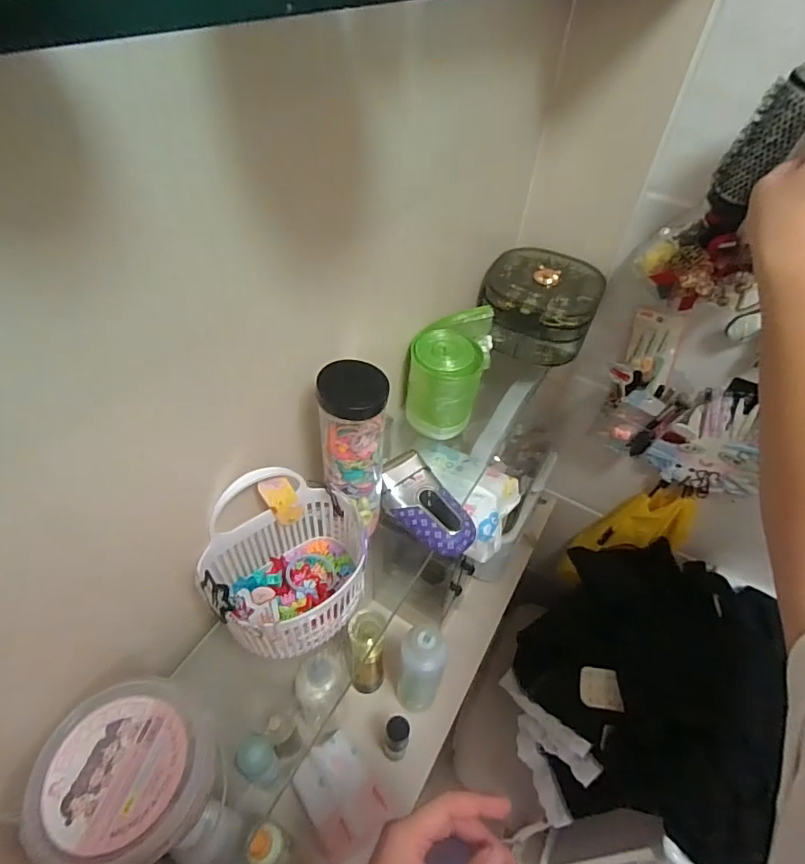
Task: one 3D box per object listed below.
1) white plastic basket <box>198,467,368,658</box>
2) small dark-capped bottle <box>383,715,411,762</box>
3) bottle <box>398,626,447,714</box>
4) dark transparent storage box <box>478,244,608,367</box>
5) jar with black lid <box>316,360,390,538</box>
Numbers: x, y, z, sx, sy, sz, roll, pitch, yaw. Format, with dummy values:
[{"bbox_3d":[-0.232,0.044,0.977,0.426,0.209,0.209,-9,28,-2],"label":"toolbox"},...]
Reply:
[{"bbox_3d":[-0.089,0.102,0.377,0.114,0.101,0.102,-19,51,-20],"label":"white plastic basket"},{"bbox_3d":[-0.007,0.418,0.666,0.031,0.128,0.029,13,48,8],"label":"small dark-capped bottle"},{"bbox_3d":[0.024,0.328,0.671,0.057,0.191,0.058,2,47,-2],"label":"bottle"},{"bbox_3d":[0.189,-0.176,0.680,0.148,0.092,0.144,23,50,17],"label":"dark transparent storage box"},{"bbox_3d":[-0.039,0.015,0.401,0.048,0.159,0.048,2,47,-2],"label":"jar with black lid"}]

